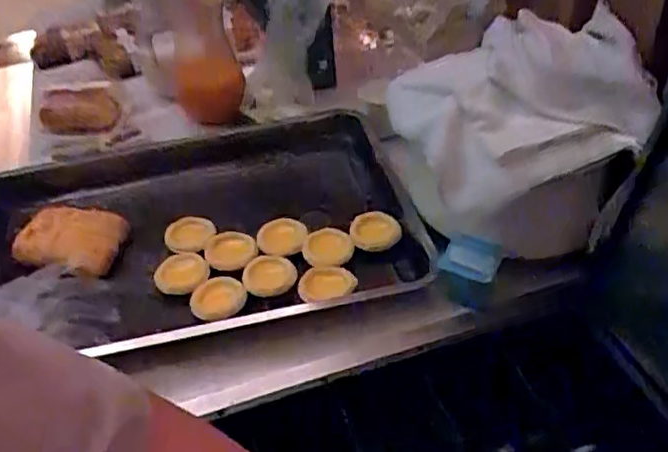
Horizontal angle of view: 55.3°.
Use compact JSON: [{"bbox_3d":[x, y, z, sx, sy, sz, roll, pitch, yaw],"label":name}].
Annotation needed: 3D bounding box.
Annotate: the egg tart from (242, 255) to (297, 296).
[{"bbox_3d":[-0.082,0.064,0.823,0.067,0.024,0.055,-7,40,0],"label":"egg tart"}]

